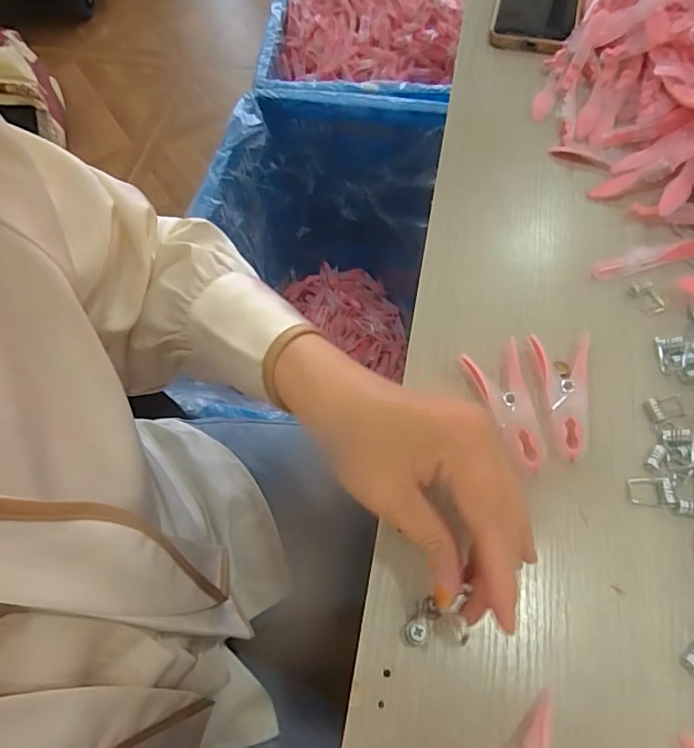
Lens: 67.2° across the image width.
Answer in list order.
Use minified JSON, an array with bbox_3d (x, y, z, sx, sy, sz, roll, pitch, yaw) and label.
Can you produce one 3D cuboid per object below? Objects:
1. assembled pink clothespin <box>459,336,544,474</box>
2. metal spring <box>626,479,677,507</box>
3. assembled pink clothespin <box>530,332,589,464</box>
[{"bbox_3d":[0.091,0.016,0.310,0.036,0.012,0.085,-4,62,1],"label":"assembled pink clothespin"},{"bbox_3d":[0.166,0.064,0.285,0.022,0.004,0.016,4,63,5],"label":"metal spring"},{"bbox_3d":[0.131,0.013,0.310,0.033,0.010,0.077,1,63,4],"label":"assembled pink clothespin"}]

